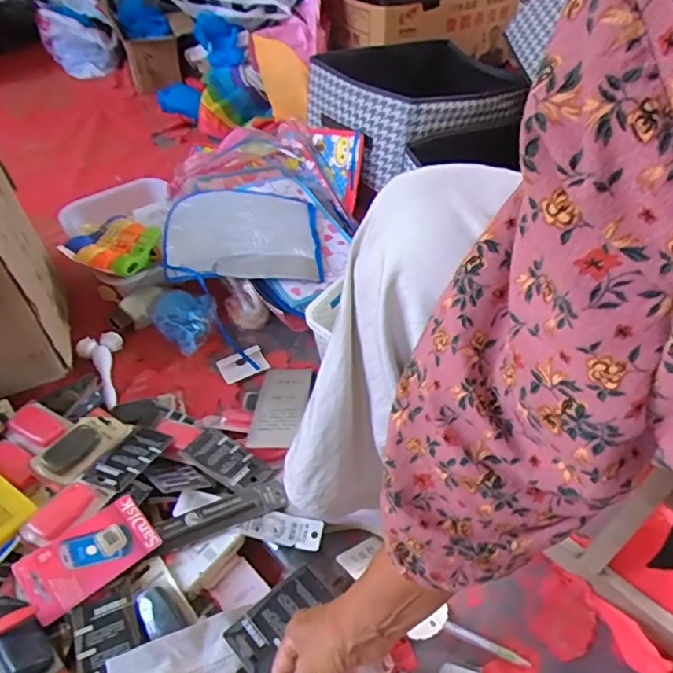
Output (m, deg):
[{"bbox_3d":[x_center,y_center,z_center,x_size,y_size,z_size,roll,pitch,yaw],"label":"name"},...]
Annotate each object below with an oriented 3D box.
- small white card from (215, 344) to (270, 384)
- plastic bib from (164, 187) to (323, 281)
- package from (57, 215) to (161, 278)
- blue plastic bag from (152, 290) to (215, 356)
[{"bbox_3d":[-0.147,0.040,0.842,0.073,0.008,0.053,-21,49,-19],"label":"small white card"},{"bbox_3d":[-0.161,-0.177,0.935,0.258,0.059,0.206,-5,45,-4],"label":"plastic bib"},{"bbox_3d":[-0.370,-0.154,0.913,0.126,0.034,0.135,21,49,20],"label":"package"},{"bbox_3d":[-0.241,-0.026,0.882,0.088,0.054,0.117,-35,55,-29],"label":"blue plastic bag"}]

